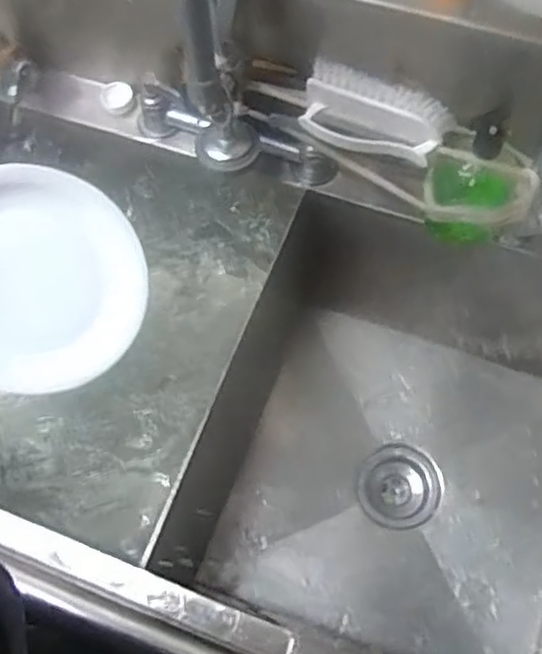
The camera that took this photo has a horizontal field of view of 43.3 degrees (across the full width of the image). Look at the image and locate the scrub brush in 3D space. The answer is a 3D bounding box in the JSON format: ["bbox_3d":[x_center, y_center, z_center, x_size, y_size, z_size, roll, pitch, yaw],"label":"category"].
[{"bbox_3d":[0.102,-0.206,0.666,0.144,0.051,0.054,20,69,11],"label":"scrub brush"}]

